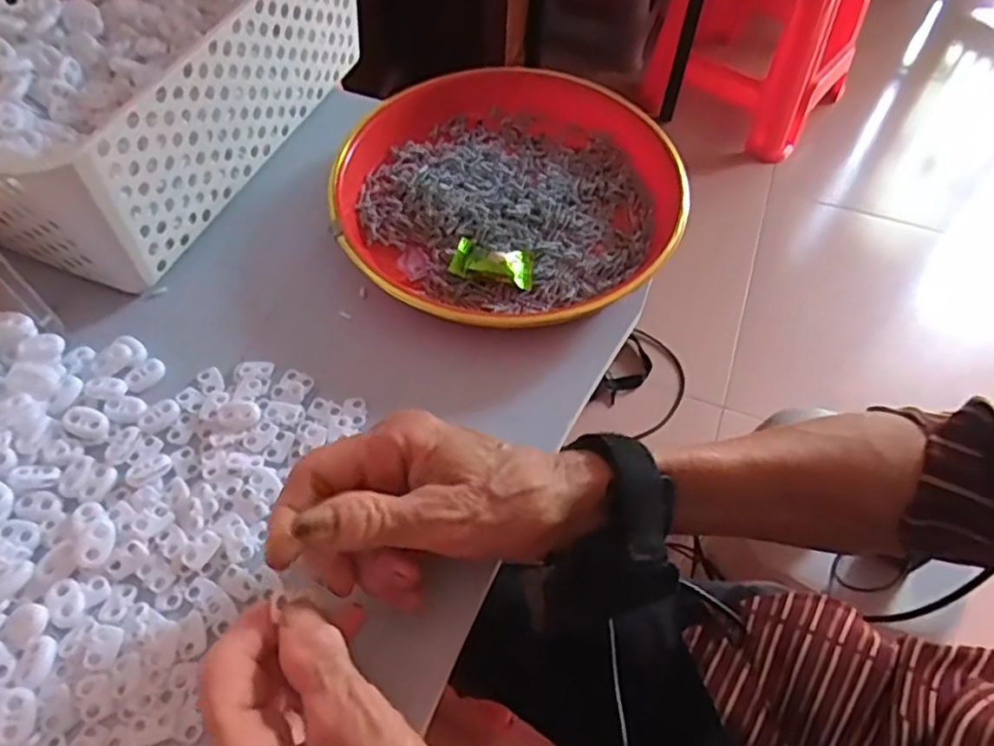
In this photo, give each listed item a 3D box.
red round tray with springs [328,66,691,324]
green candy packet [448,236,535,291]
[{"bbox_3d":[0.009,-0.119,0.445,0.210,0.037,0.216,1,56,-2],"label":"red round tray with springs"},{"bbox_3d":[-0.002,-0.068,0.419,0.051,0.010,0.027,17,57,9],"label":"green candy packet"}]

